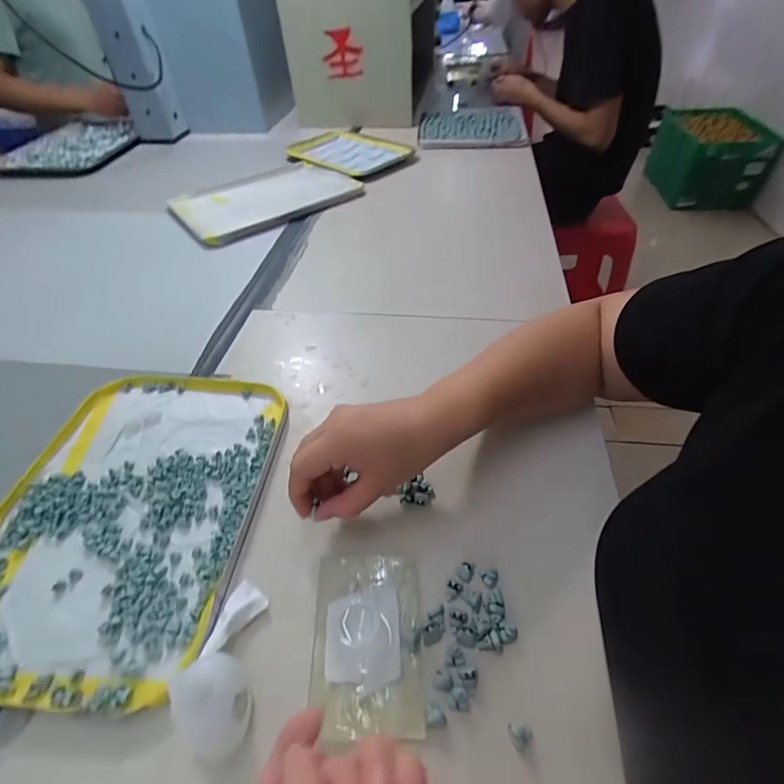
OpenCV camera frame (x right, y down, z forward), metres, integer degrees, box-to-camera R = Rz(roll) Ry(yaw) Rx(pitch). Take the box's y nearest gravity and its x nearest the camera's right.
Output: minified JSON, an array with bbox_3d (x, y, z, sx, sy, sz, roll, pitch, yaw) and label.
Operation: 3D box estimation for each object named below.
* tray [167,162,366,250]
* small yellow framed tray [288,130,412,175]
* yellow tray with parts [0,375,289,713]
[{"bbox_3d":[-0.238,-0.359,0.778,0.311,0.023,0.233,-32,52,-24],"label":"tray"},{"bbox_3d":[-0.097,-0.517,0.912,0.275,0.023,0.196,32,56,30],"label":"small yellow framed tray"},{"bbox_3d":[-0.214,0.088,0.350,0.205,0.013,0.273,2,46,7],"label":"yellow tray with parts"}]

